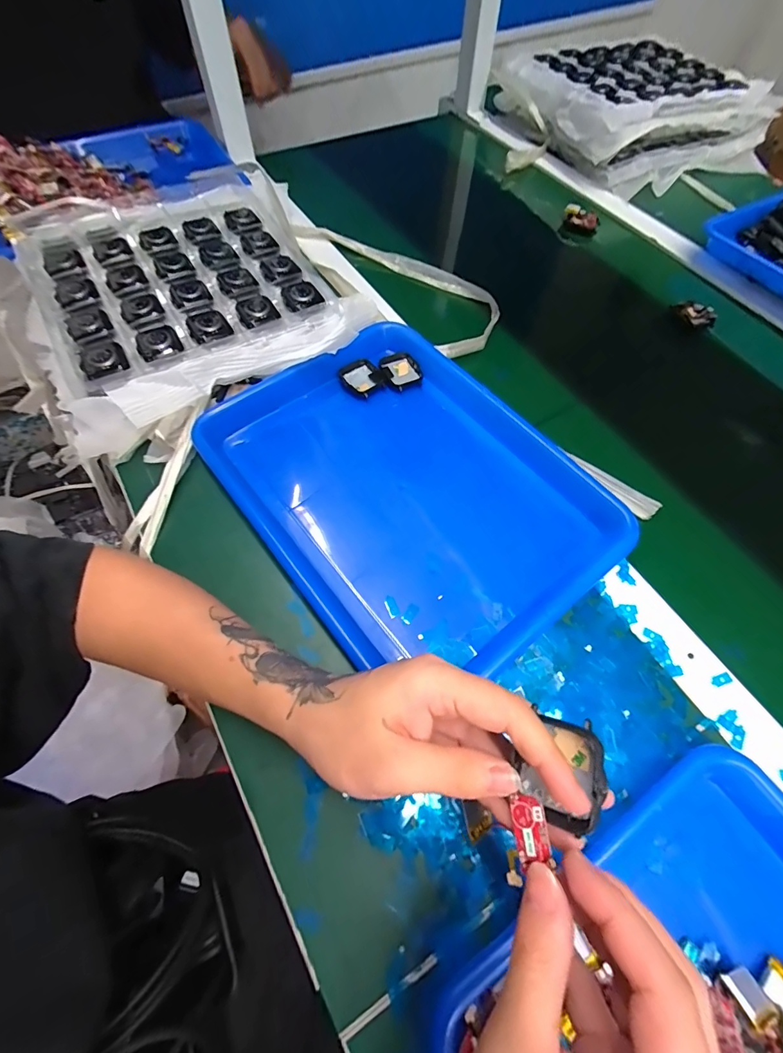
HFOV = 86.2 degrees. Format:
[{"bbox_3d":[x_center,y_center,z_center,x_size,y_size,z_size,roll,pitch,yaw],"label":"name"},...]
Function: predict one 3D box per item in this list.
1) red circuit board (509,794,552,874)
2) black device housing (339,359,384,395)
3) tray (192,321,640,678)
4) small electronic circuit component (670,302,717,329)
[{"bbox_3d":[0.061,0.134,0.184,0.014,0.004,0.026,-14,69,23],"label":"red circuit board"},{"bbox_3d":[-0.029,-0.155,0.440,0.041,0.012,0.040,-32,68,-16],"label":"black device housing"},{"bbox_3d":[0.016,-0.042,0.370,0.262,0.034,0.323,-35,69,-17],"label":"tray"},{"bbox_3d":[0.369,-0.259,0.506,0.024,0.017,0.051,-38,70,-18],"label":"small electronic circuit component"}]

